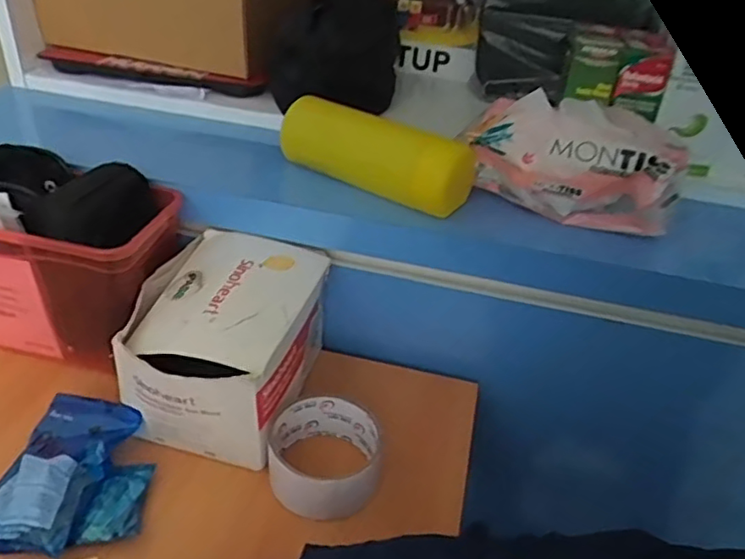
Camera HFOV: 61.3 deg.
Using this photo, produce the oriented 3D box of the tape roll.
[{"bbox_3d":[-0.036,0.132,0.468,0.084,0.042,0.089,4,34,-3],"label":"tape roll"}]

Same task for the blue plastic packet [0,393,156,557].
[{"bbox_3d":[-0.207,0.136,0.441,0.103,0.031,0.112,11,35,8],"label":"blue plastic packet"}]

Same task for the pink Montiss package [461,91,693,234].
[{"bbox_3d":[0.172,-0.101,0.543,0.170,0.093,0.065,12,35,9],"label":"pink Montiss package"}]

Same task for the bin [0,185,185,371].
[{"bbox_3d":[-0.269,-0.008,0.562,0.197,0.159,0.120,10,37,7],"label":"bin"}]

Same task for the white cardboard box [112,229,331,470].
[{"bbox_3d":[-0.118,0.049,0.510,0.126,0.096,0.165,9,35,5],"label":"white cardboard box"}]

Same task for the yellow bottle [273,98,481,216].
[{"bbox_3d":[0.004,-0.121,0.566,0.175,0.061,0.062,24,39,25],"label":"yellow bottle"}]

